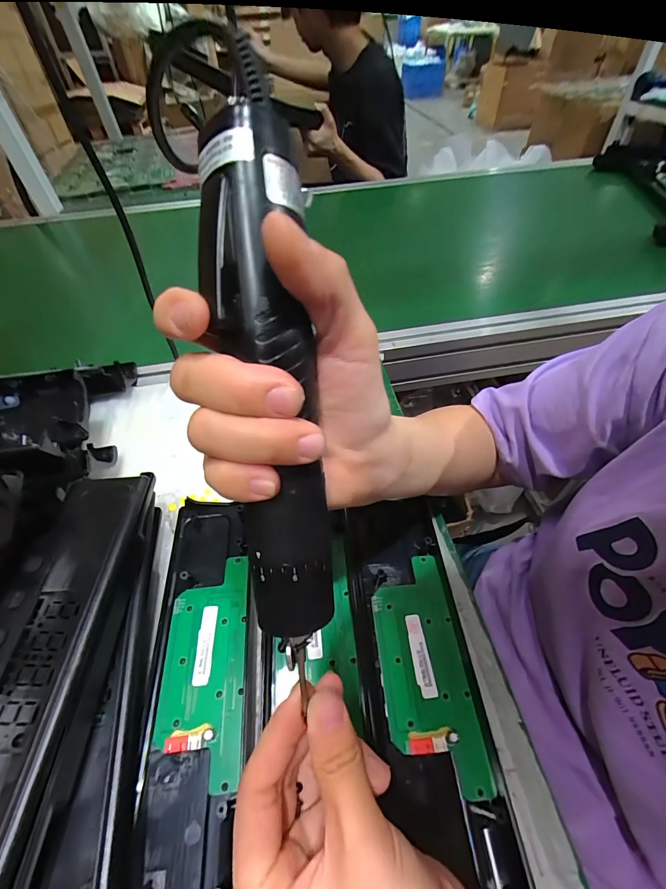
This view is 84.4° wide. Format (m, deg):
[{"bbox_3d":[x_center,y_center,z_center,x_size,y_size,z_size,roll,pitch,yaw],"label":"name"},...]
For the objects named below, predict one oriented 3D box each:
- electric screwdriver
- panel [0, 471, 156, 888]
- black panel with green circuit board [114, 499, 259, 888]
[{"bbox_3d":[-0.024,-0.027,0.143,0.035,0.221,0.030,-6,6,-2],"label":"electric screwdriver"},{"bbox_3d":[-0.169,0.118,0.205,0.065,0.023,0.240,-3,45,0],"label":"panel"},{"bbox_3d":[-0.091,0.148,0.255,0.075,0.032,0.246,-7,50,-3],"label":"black panel with green circuit board"}]

